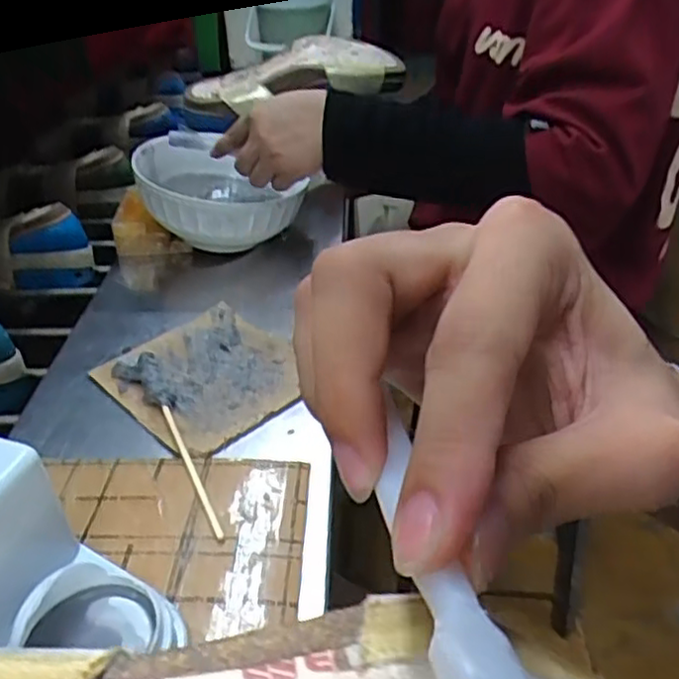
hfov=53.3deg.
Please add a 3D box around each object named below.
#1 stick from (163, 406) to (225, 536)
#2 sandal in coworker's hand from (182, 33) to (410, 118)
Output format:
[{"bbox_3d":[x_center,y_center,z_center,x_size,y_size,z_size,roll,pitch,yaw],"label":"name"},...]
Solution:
[{"bbox_3d":[-0.098,0.083,0.443,0.006,0.006,0.128,-19,38,-19],"label":"stick"},{"bbox_3d":[-0.051,-0.291,0.744,0.235,0.063,0.083,3,36,11],"label":"sandal in coworker's hand"}]

